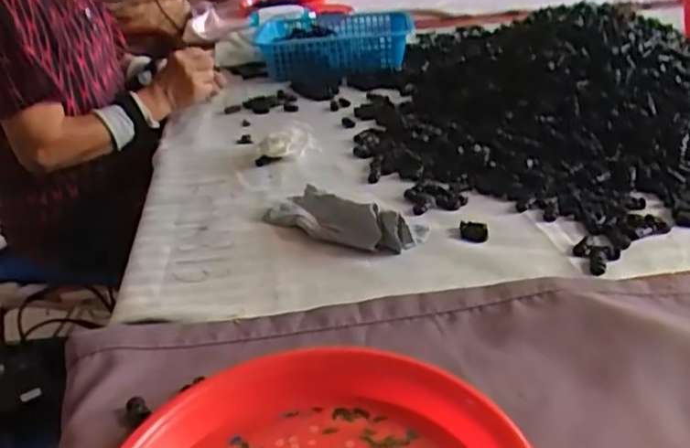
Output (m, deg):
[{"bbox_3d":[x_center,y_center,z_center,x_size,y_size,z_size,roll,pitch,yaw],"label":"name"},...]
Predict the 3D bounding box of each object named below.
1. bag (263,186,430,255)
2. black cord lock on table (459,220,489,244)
[{"bbox_3d":[-0.003,-0.014,0.703,0.182,0.043,0.076,14,33,31],"label":"bag"},{"bbox_3d":[0.132,0.008,0.680,0.028,0.007,0.032,-2,28,4],"label":"black cord lock on table"}]

